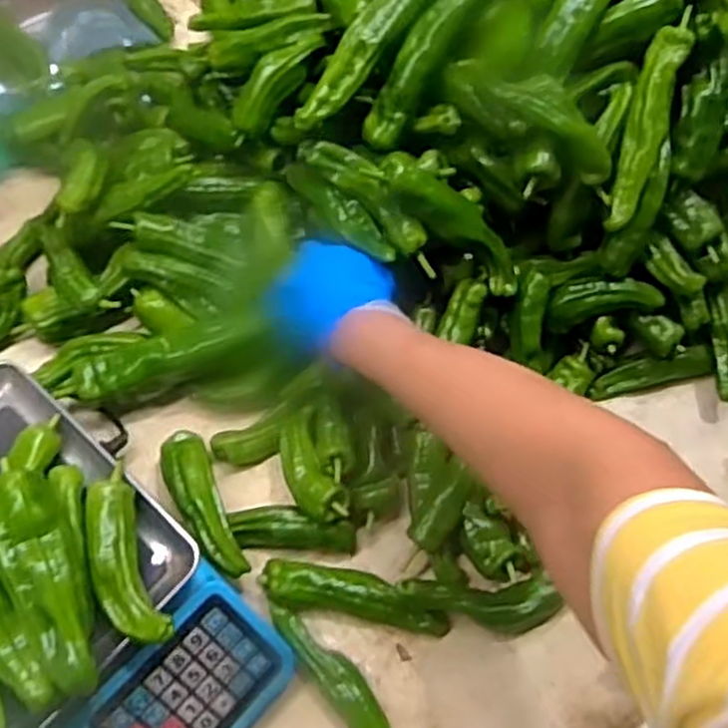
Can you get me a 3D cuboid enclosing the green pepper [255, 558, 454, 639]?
[{"bbox_3d":[-0.007,0.189,0.614,0.153,0.038,0.034,9,67,4],"label":"green pepper"}]

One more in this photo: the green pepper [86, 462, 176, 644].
[{"bbox_3d":[-0.167,0.134,0.519,0.039,0.031,0.125,-22,68,-9],"label":"green pepper"}]

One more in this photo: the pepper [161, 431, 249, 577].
[{"bbox_3d":[-0.137,0.115,0.629,0.038,0.031,0.137,-22,68,-9],"label":"pepper"}]

